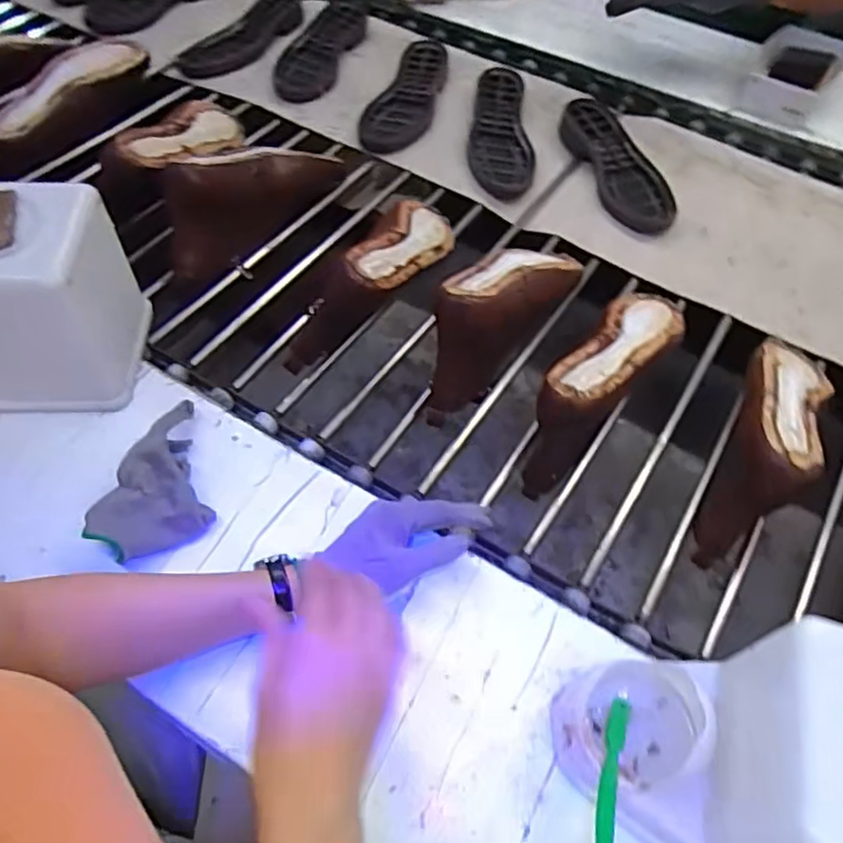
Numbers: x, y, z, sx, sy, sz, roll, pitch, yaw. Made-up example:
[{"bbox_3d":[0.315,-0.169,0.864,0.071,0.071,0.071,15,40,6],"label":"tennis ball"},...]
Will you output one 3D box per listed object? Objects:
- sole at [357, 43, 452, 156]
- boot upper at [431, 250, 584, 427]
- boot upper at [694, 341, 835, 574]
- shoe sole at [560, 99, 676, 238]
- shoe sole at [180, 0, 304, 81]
[{"bbox_3d":[-0.016,-0.489,1.004,0.089,0.025,0.270,18,56,8],"label":"sole"},{"bbox_3d":[0.079,-0.125,0.710,0.082,0.101,0.254,33,60,18],"label":"boot upper"},{"bbox_3d":[0.327,0.024,0.644,0.075,0.123,0.224,27,58,14],"label":"boot upper"},{"bbox_3d":[0.275,-0.355,0.924,0.106,0.031,0.254,-10,57,-10],"label":"shoe sole"},{"bbox_3d":[-0.283,-0.631,1.089,0.108,0.020,0.286,27,58,14],"label":"shoe sole"}]

